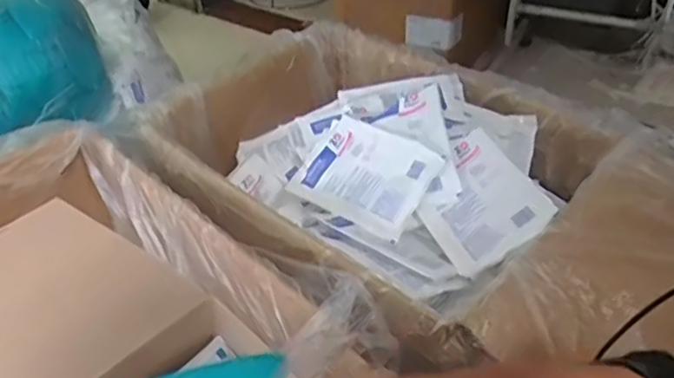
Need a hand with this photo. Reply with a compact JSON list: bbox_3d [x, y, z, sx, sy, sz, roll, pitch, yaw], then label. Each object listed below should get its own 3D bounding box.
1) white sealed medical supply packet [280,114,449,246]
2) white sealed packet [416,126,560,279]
[{"bbox_3d":[0.035,-0.022,0.817,0.170,0.014,0.132,27,73,33],"label":"white sealed medical supply packet"},{"bbox_3d":[0.165,0.012,0.767,0.131,0.022,0.168,-39,48,4],"label":"white sealed packet"}]

